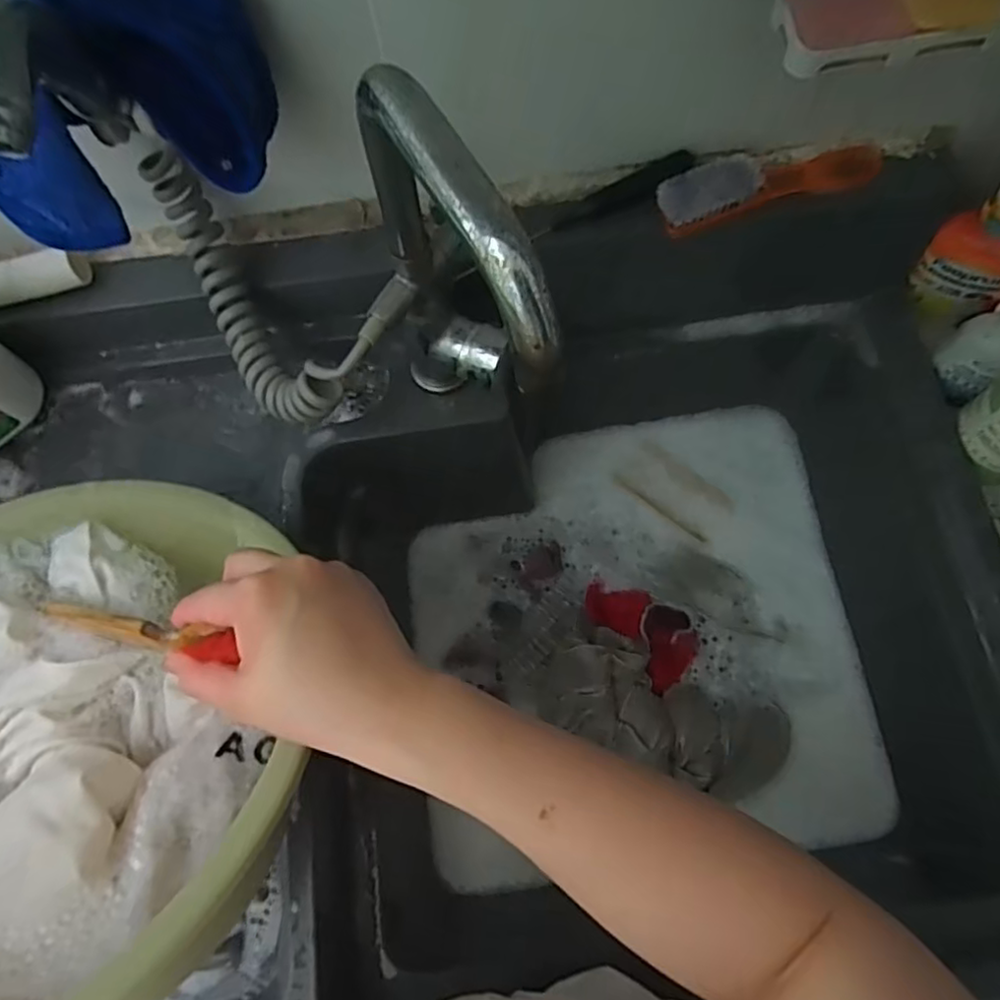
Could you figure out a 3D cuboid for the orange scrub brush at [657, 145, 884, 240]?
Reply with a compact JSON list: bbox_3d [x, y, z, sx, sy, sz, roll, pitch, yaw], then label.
[{"bbox_3d":[0.220,-0.262,0.526,0.188,0.026,0.049,-17,72,-3],"label":"orange scrub brush"}]

